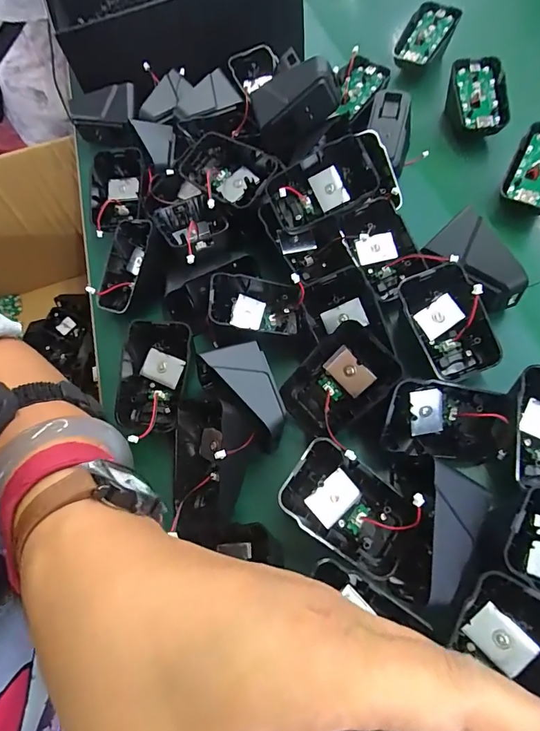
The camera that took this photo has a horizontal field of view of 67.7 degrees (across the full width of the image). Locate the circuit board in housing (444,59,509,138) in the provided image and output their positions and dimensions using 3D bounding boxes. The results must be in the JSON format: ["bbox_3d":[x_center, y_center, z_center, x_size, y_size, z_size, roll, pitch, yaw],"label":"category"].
[{"bbox_3d":[0.184,-0.237,0.364,0.047,0.027,0.069,0,80,5],"label":"circuit board in housing"}]

